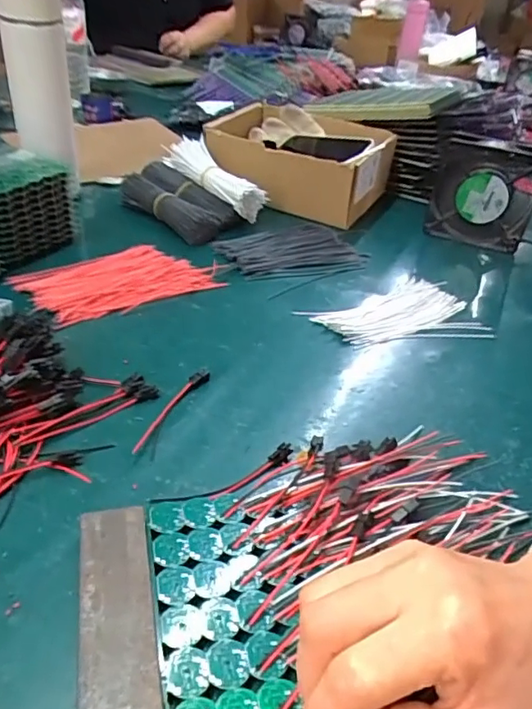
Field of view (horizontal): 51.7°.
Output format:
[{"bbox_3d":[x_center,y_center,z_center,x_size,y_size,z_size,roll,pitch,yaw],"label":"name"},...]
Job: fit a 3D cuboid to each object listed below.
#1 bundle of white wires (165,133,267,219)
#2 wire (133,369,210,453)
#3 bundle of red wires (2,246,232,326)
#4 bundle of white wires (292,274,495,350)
[{"bbox_3d":[-0.066,-0.235,0.715,0.053,0.048,0.164,-22,44,-34],"label":"bundle of white wires"},{"bbox_3d":[-0.070,0.038,0.401,0.013,0.006,0.098,20,37,19],"label":"wire"},{"bbox_3d":[-0.144,-0.077,0.545,0.178,0.009,0.103,-19,42,-31],"label":"bundle of red wires"},{"bbox_3d":[0.121,-0.043,0.536,0.165,0.010,0.106,-7,37,-18],"label":"bundle of white wires"}]

